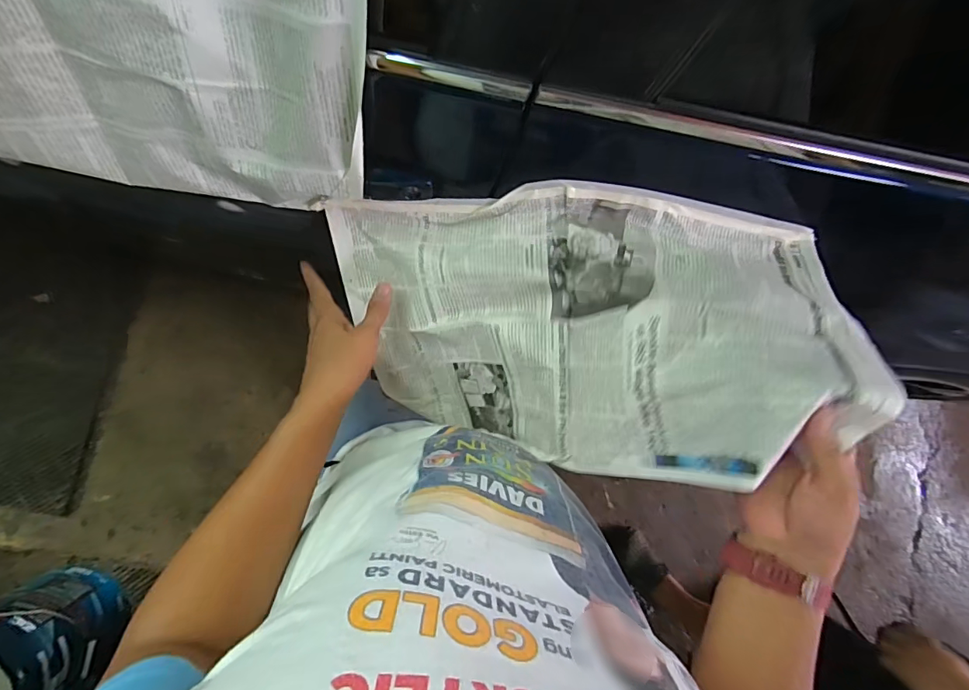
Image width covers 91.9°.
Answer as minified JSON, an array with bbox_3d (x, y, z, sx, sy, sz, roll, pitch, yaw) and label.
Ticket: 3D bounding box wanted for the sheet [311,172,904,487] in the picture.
[{"bbox_3d":[0.095,-0.049,0.529,0.527,0.225,0.326,17,58,21],"label":"sheet"}]

